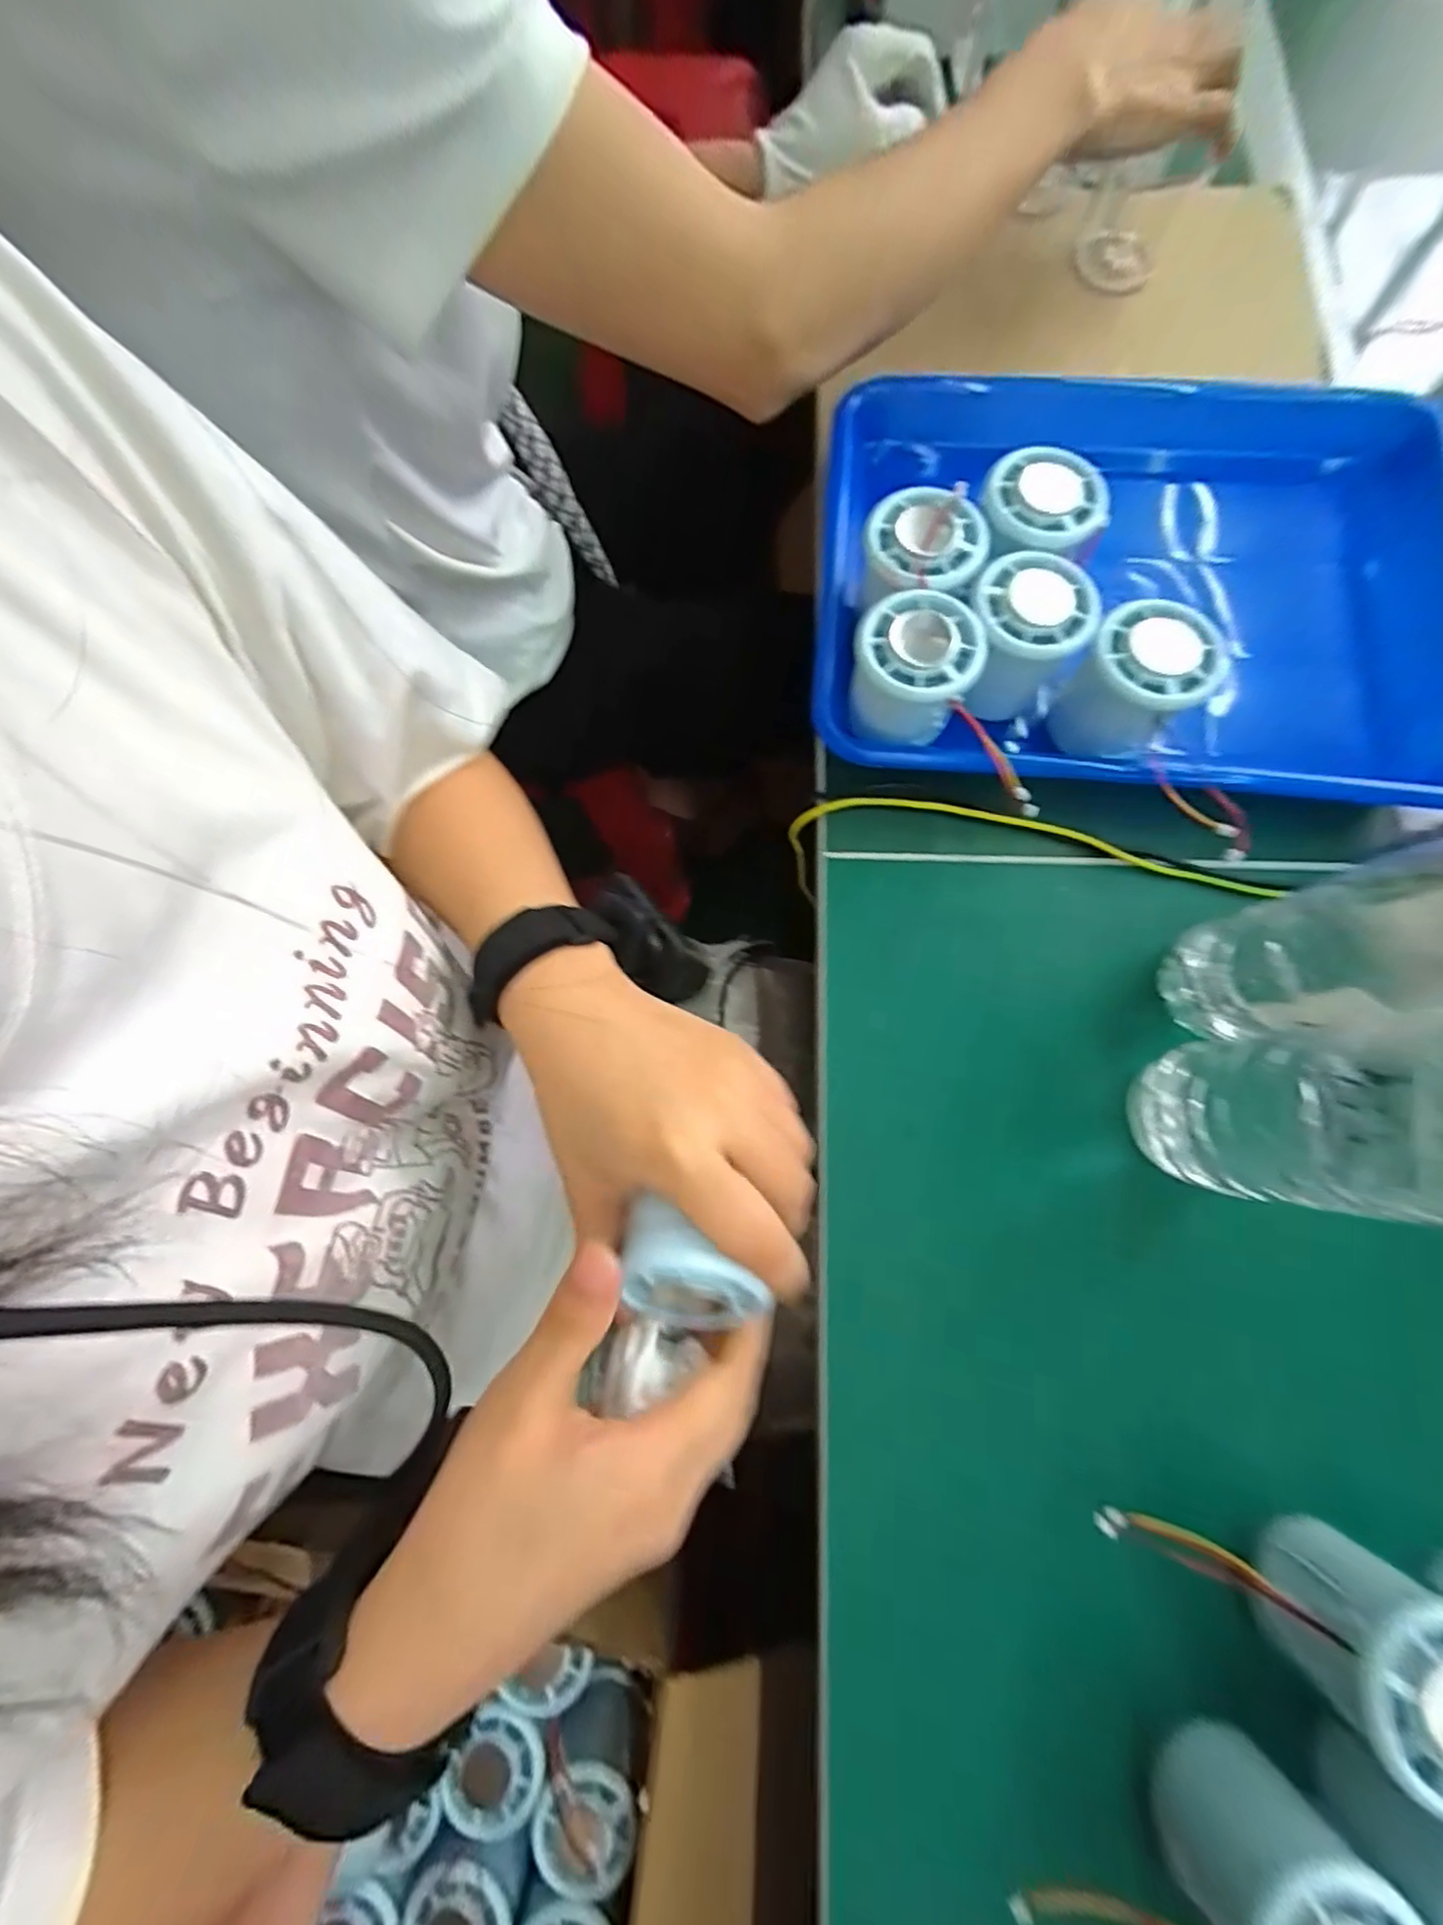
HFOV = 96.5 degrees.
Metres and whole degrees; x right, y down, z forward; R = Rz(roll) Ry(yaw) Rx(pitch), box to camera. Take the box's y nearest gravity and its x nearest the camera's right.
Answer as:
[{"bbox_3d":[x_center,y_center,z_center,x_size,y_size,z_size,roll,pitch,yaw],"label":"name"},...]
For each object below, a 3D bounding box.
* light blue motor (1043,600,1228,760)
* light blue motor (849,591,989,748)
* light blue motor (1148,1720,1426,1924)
[{"bbox_3d":[0.197,-0.133,0.308,0.048,0.056,0.051,0,77,0],"label":"light blue motor"},{"bbox_3d":[0.090,-0.138,0.308,0.057,0.044,0.057,23,78,5],"label":"light blue motor"},{"bbox_3d":[0.188,0.311,0.214,0.057,0.055,0.055,-28,79,-6],"label":"light blue motor"}]

